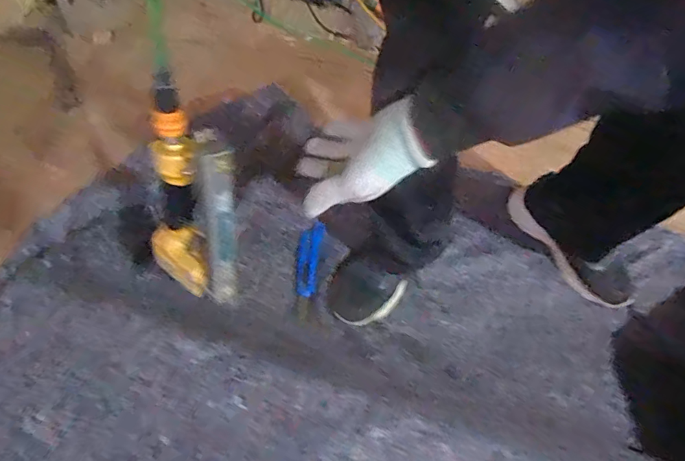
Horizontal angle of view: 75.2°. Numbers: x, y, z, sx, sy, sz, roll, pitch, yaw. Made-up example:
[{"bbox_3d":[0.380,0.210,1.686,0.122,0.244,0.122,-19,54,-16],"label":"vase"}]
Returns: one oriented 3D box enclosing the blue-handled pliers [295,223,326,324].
[{"bbox_3d":[-0.065,0.065,0.789,0.044,0.015,0.182,7,56,1],"label":"blue-handled pliers"}]

